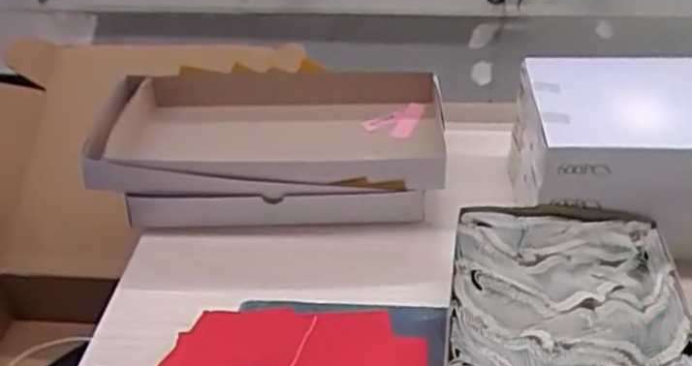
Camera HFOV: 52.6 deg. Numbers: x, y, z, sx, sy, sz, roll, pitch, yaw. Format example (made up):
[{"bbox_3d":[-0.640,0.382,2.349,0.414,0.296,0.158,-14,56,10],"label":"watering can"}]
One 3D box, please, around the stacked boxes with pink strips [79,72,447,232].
[{"bbox_3d":[-0.069,-0.040,0.702,0.325,0.073,0.187,1,38,5],"label":"stacked boxes with pink strips"}]

